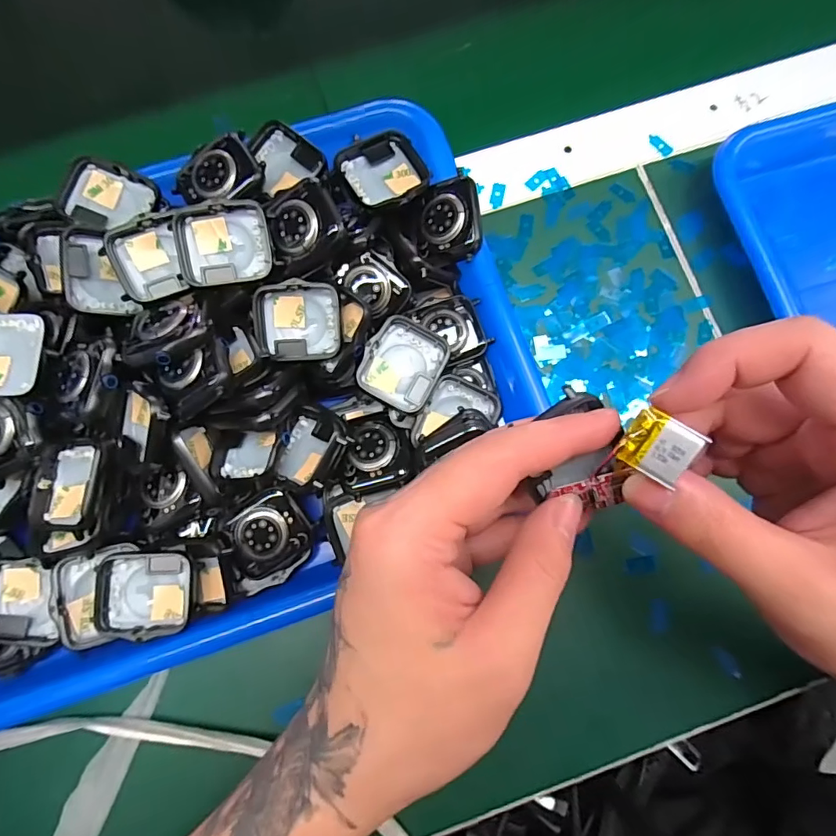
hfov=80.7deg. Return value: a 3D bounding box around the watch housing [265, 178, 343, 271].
[{"bbox_3d":[-0.056,-0.093,0.235,0.036,0.009,0.036,-25,93,16],"label":"watch housing"}]

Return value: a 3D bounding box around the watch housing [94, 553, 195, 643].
[{"bbox_3d":[-0.127,0.083,0.233,0.041,0.014,0.038,-5,80,-1],"label":"watch housing"}]

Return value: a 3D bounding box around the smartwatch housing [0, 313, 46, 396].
[{"bbox_3d":[-0.190,-0.029,0.225,0.031,0.006,0.039,1,80,0],"label":"smartwatch housing"}]

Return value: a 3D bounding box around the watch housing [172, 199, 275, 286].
[{"bbox_3d":[-0.092,-0.083,0.234,0.042,0.008,0.036,-9,103,-6],"label":"watch housing"}]

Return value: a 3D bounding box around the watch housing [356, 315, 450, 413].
[{"bbox_3d":[-0.007,-0.027,0.245,0.037,0.011,0.042,27,81,4],"label":"watch housing"}]

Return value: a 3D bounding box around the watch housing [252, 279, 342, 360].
[{"bbox_3d":[-0.059,-0.047,0.242,0.041,0.010,0.036,-3,97,3],"label":"watch housing"}]

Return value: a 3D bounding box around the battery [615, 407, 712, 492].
[{"bbox_3d":[0.075,0.010,0.154,0.021,0.004,0.017,30,103,7],"label":"battery"}]

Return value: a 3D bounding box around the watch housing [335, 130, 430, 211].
[{"bbox_3d":[-0.018,-0.129,0.258,0.045,0.013,0.040,-16,80,-3],"label":"watch housing"}]

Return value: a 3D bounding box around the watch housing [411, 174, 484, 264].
[{"bbox_3d":[0.016,-0.105,0.262,0.036,0.014,0.044,-7,90,20],"label":"watch housing"}]

